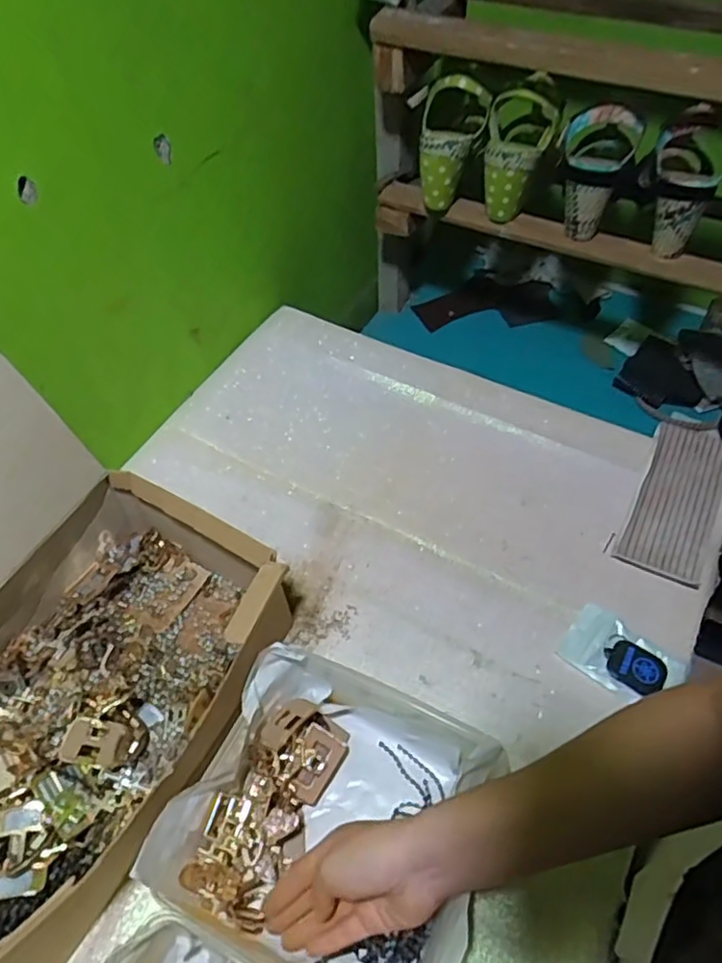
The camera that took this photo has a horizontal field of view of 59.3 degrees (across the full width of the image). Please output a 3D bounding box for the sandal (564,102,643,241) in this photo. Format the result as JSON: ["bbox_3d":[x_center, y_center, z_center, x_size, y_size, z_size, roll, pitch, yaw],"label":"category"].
[{"bbox_3d":[0.265,-0.353,0.720,0.080,0.133,0.084,15,56,12],"label":"sandal"}]

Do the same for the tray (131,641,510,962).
[{"bbox_3d":[-0.015,0.245,0.472,0.208,0.081,0.208,21,57,16],"label":"tray"}]

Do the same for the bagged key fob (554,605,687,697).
[{"bbox_3d":[0.239,0.160,0.578,0.100,0.010,0.067,33,61,23],"label":"bagged key fob"}]

